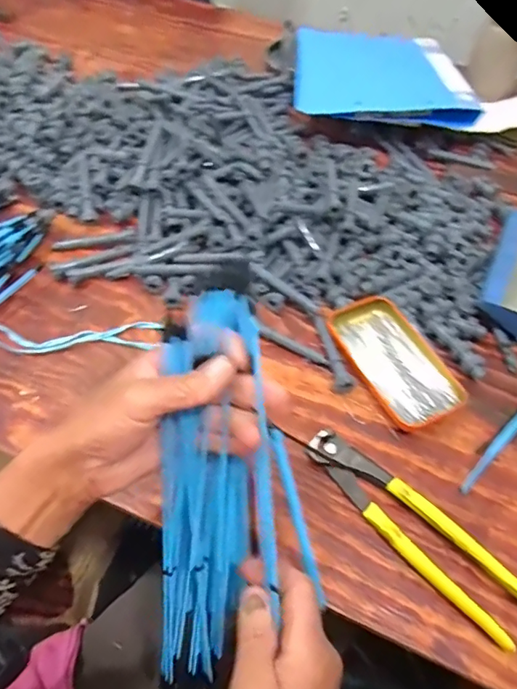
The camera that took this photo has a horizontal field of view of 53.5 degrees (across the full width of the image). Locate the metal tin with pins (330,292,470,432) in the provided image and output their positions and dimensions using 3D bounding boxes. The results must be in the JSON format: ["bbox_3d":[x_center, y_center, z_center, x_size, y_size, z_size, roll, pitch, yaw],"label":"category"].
[{"bbox_3d":[0.136,0.015,0.508,0.081,0.022,0.142,-22,59,-18],"label":"metal tin with pins"}]

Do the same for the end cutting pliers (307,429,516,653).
[{"bbox_3d":[0.122,0.144,0.410,0.201,0.020,0.048,40,61,22],"label":"end cutting pliers"}]

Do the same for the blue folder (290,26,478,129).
[{"bbox_3d":[0.182,-0.415,0.769,0.247,0.044,0.306,5,54,0],"label":"blue folder"}]

